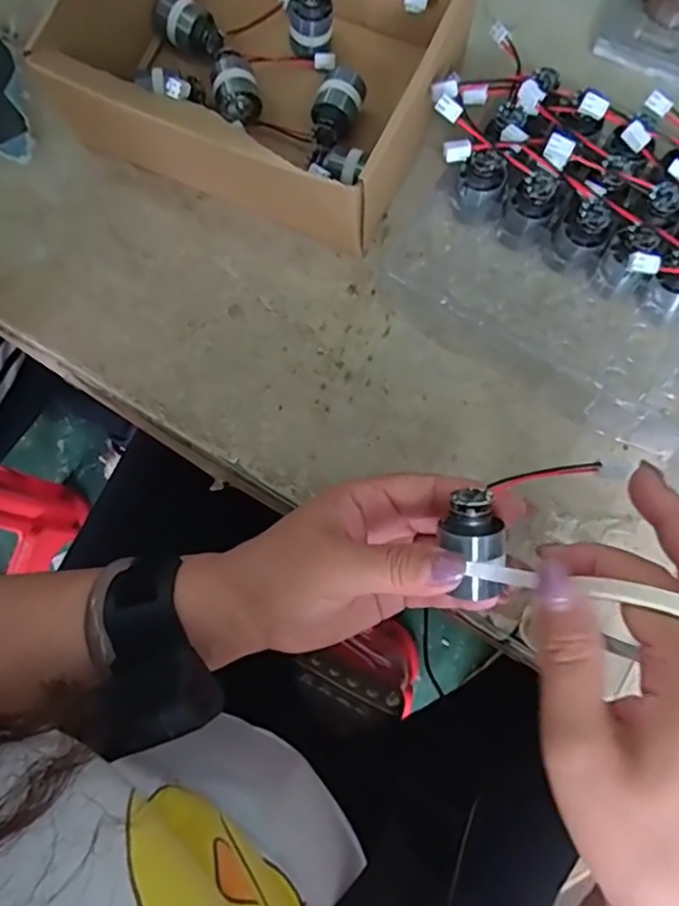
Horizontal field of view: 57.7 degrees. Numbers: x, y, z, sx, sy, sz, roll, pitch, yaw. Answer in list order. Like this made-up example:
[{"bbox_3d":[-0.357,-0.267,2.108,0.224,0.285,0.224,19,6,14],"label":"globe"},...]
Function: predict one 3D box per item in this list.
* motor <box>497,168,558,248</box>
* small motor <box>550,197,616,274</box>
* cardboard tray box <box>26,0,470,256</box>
[{"bbox_3d":[0.112,-0.143,0.366,0.025,0.037,0.029,24,77,7],"label":"motor"},{"bbox_3d":[0.142,-0.127,0.361,0.027,0.036,0.027,34,78,9],"label":"small motor"},{"bbox_3d":[-0.042,-0.253,0.387,0.213,0.074,0.196,23,77,7],"label":"cardboard tray box"}]

